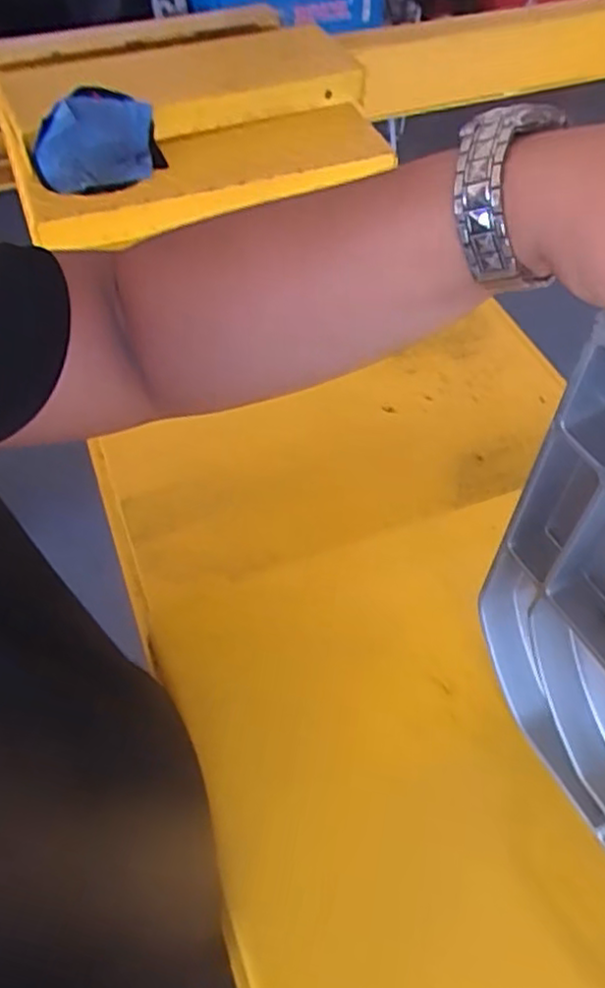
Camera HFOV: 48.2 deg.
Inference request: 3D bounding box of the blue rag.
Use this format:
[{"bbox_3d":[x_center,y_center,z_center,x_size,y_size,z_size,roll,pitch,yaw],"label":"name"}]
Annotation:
[{"bbox_3d":[-0.273,-0.459,0.896,0.164,0.095,0.075,-9,55,-7],"label":"blue rag"}]

